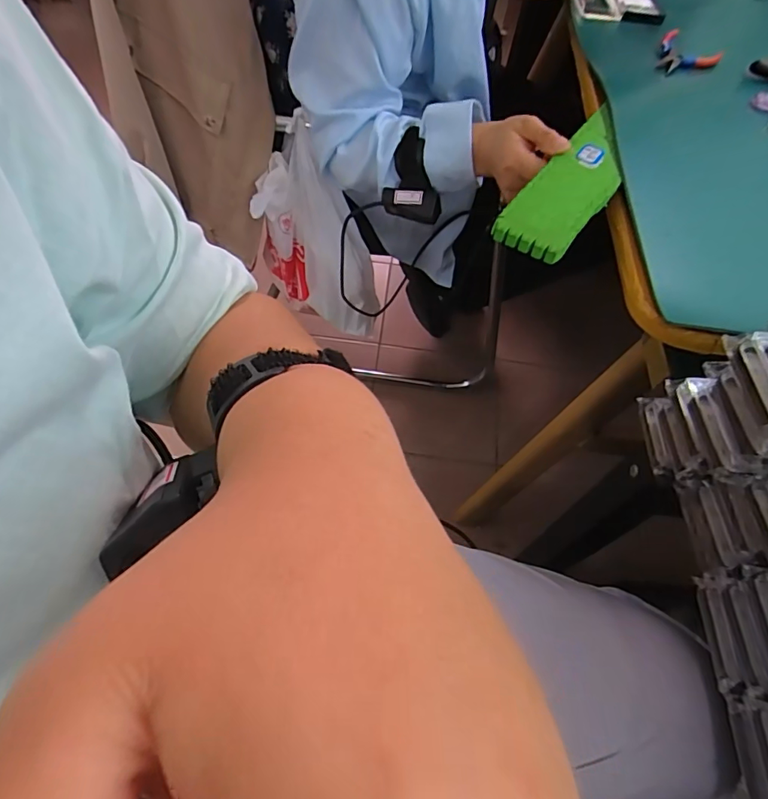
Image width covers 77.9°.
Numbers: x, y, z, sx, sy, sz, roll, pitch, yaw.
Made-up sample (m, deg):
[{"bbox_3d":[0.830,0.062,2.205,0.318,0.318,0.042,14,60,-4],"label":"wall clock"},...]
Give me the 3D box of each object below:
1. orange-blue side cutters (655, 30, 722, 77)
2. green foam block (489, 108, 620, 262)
[{"bbox_3d":[0.358,-0.404,0.563,0.069,0.020,0.110,29,60,13],"label":"orange-blue side cutters"},{"bbox_3d":[0.175,-0.198,0.428,0.062,0.017,0.219,32,61,15],"label":"green foam block"}]

